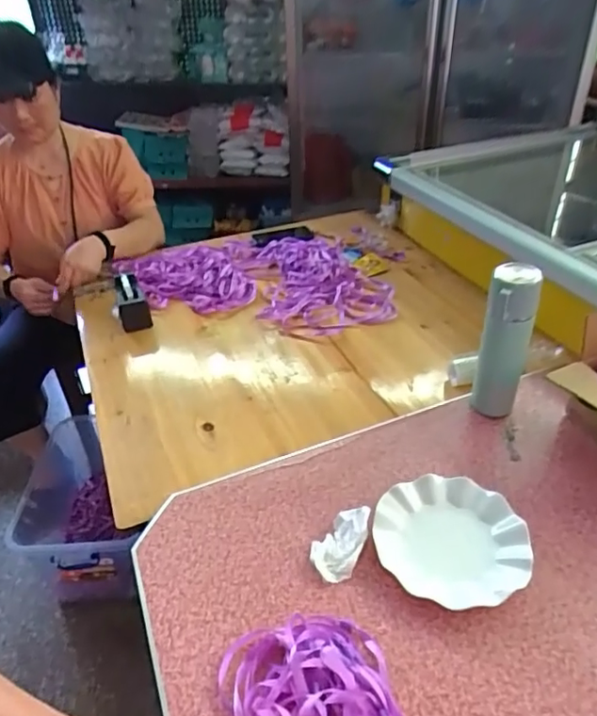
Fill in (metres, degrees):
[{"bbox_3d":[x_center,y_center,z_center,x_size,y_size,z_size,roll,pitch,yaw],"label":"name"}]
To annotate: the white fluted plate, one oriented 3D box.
[{"bbox_3d":[0.189,0.226,0.693,0.173,0.027,0.171,-13,38,-12],"label":"white fluted plate"}]

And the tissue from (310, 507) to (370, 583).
[{"bbox_3d":[0.052,0.230,0.695,0.057,0.030,0.097,16,41,24],"label":"tissue"}]

